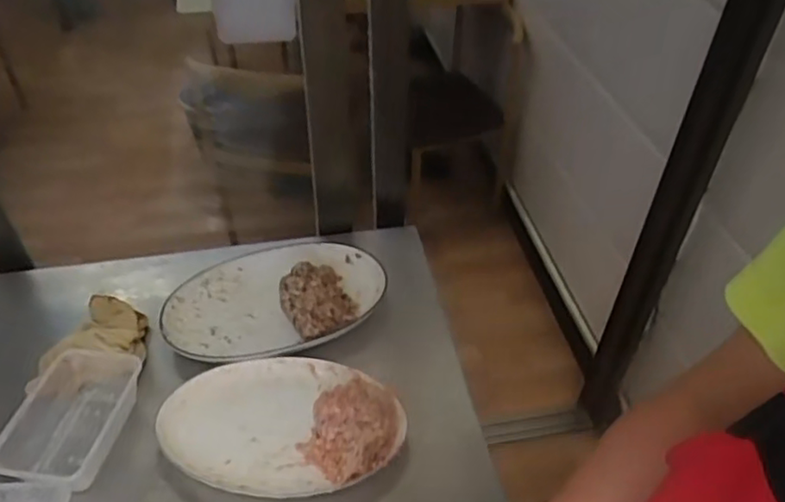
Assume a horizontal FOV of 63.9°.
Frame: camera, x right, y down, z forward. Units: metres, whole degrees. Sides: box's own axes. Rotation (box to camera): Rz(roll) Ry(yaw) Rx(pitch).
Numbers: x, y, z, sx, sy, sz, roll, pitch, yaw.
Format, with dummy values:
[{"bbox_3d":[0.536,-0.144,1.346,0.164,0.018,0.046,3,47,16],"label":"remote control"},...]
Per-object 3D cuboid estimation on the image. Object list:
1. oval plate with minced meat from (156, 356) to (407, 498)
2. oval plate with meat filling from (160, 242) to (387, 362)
[{"bbox_3d":[-0.131,0.202,0.758,0.289,0.047,0.181,-2,43,-3],"label":"oval plate with minced meat"},{"bbox_3d":[-0.165,0.059,0.901,0.308,0.041,0.202,-11,45,-13],"label":"oval plate with meat filling"}]

